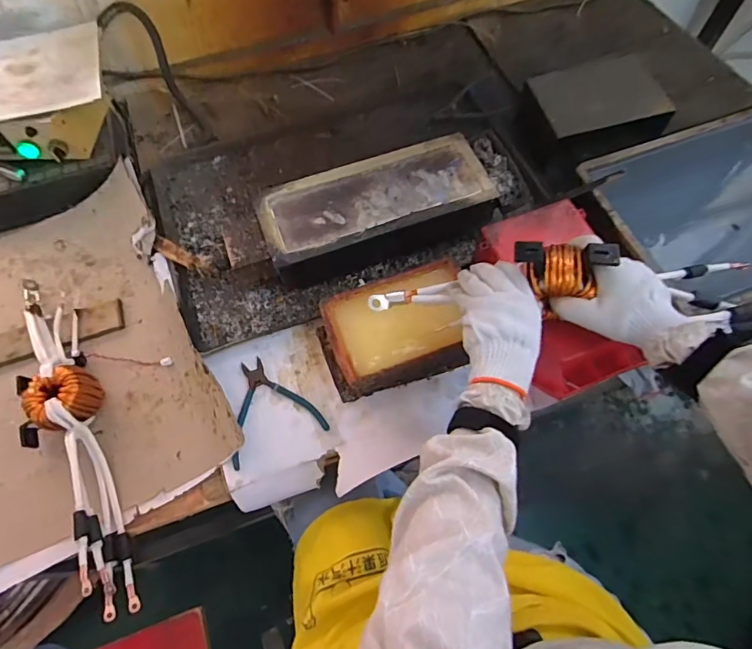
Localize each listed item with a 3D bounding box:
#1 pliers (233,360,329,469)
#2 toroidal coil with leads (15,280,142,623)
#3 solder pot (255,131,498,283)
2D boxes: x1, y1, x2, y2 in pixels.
[{"bbox_3d":[-0.146,0.105,0.619,0.126,0.006,0.135,-21,66,-9],"label":"pliers"},{"bbox_3d":[-0.422,0.126,0.610,0.101,0.059,0.494,-24,66,-10],"label":"toroidal coil with leads"},{"bbox_3d":[0.002,-0.170,0.705,0.342,0.087,0.159,-19,65,-8],"label":"solder pot"}]

